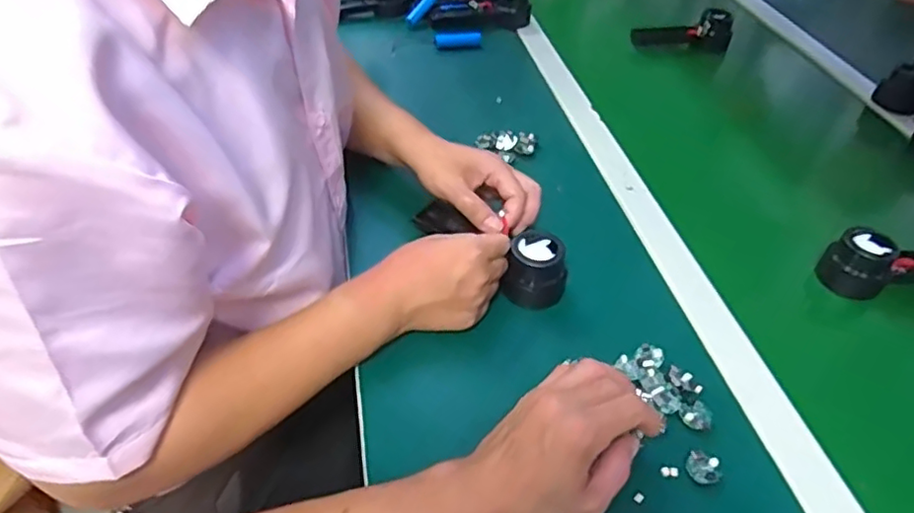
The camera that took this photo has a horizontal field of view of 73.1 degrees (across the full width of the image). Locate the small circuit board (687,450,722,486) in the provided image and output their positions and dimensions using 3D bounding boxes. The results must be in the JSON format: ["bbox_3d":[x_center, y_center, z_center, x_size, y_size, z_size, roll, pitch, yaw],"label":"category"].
[{"bbox_3d":[0.182,0.156,0.454,0.024,0.008,0.022,31,49,24],"label":"small circuit board"}]

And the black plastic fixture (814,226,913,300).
[{"bbox_3d":[0.444,0.012,0.607,0.157,0.058,0.047,4,44,-1],"label":"black plastic fixture"}]

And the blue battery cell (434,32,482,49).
[{"bbox_3d":[0.002,-0.330,0.948,0.073,0.019,0.024,-9,47,-12],"label":"blue battery cell"}]

